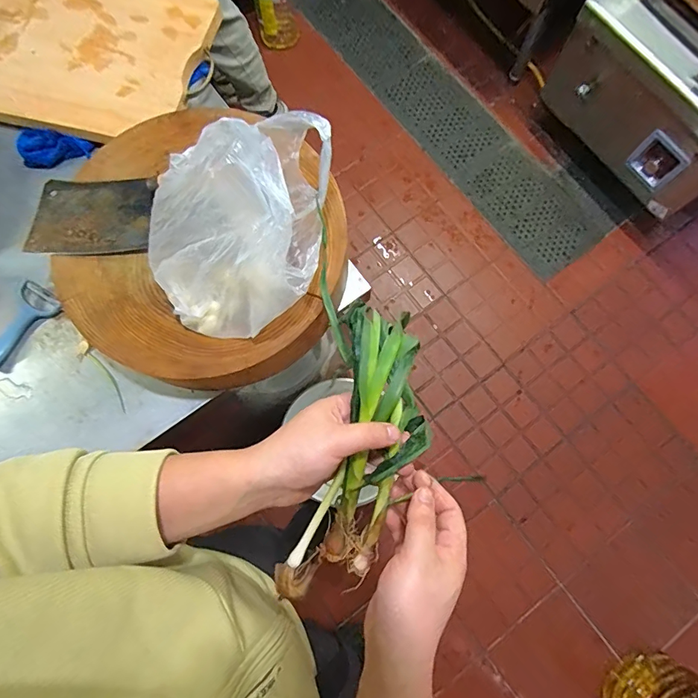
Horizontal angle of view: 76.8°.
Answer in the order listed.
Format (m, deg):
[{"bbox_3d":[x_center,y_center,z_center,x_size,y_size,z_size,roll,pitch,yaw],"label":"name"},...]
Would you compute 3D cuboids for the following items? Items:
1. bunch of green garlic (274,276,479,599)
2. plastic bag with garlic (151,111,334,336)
[{"bbox_3d":[0.009,0.109,0.412,0.100,0.082,0.265,15,100,4],"label":"bunch of green garlic"},{"bbox_3d":[-0.116,-0.138,0.494,0.245,0.162,0.183,-30,79,-6],"label":"plastic bag with garlic"}]

